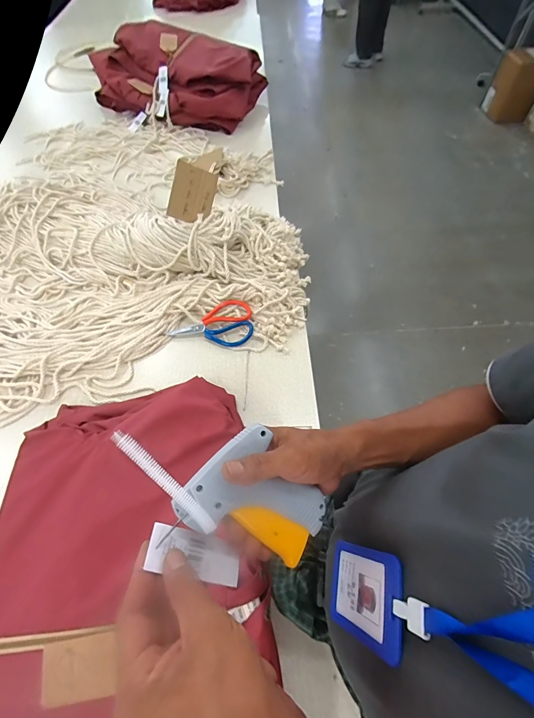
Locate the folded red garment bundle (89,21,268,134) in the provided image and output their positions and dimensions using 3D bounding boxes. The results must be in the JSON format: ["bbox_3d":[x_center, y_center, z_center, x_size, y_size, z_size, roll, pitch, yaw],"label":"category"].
[{"bbox_3d":[-0.338,-1.040,1.172,0.587,0.179,0.372,14,62,11],"label":"folded red garment bundle"}]

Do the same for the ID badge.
[{"bbox_3d":[0.084,0.207,0.288,0.004,0.119,0.069,16,64,-8],"label":"ID badge"}]

